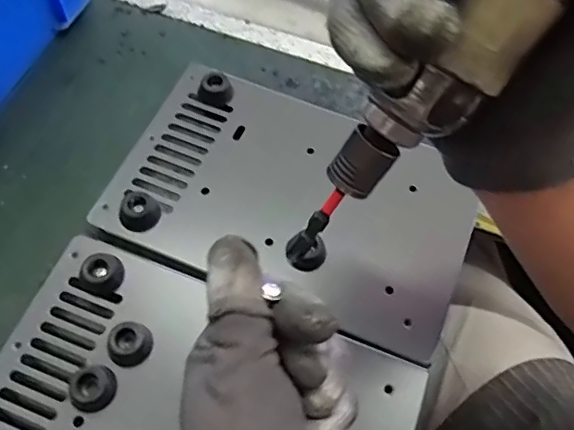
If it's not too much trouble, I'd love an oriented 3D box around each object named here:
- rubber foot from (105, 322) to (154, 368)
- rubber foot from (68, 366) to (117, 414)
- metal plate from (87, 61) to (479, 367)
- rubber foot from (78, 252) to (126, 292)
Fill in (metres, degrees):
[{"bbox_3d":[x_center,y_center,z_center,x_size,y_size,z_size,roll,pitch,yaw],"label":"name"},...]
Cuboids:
[{"bbox_3d":[-0.087,0.072,0.315,0.022,0.015,0.024,33,65,14],"label":"rubber foot"},{"bbox_3d":[-0.104,0.094,0.304,0.021,0.014,0.022,1,62,-2],"label":"rubber foot"},{"bbox_3d":[0.004,-0.014,0.372,0.225,0.036,0.144,22,63,9],"label":"metal plate"},{"bbox_3d":[-0.109,0.034,0.334,0.021,0.014,0.022,1,62,-2],"label":"rubber foot"}]

